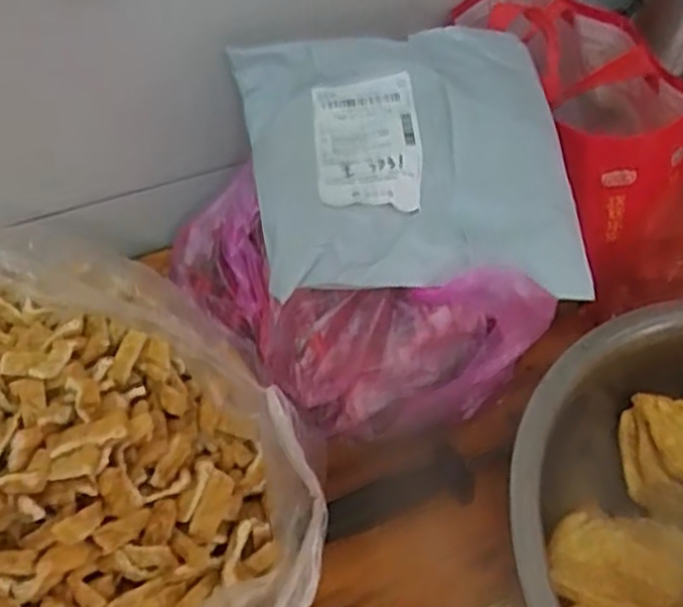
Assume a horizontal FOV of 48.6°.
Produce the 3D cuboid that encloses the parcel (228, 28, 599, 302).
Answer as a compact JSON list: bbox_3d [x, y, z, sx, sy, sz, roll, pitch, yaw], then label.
[{"bbox_3d":[0.051,-0.109,0.564,0.237,0.045,0.233,-8,60,-9],"label":"parcel"}]

